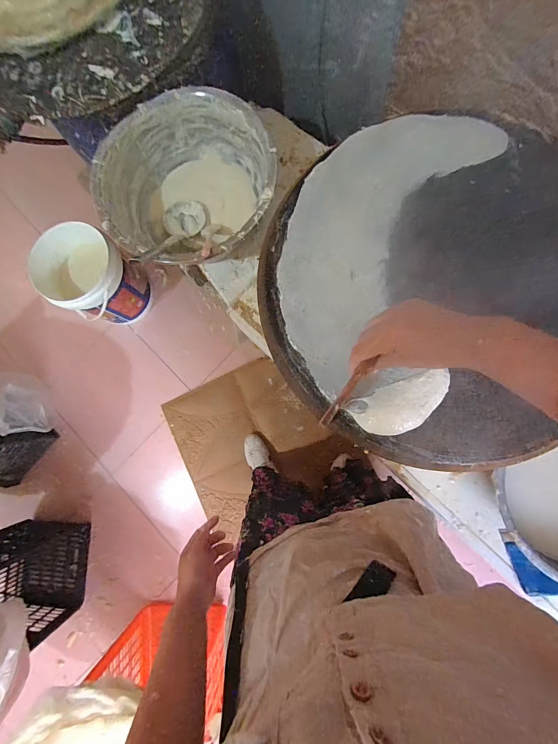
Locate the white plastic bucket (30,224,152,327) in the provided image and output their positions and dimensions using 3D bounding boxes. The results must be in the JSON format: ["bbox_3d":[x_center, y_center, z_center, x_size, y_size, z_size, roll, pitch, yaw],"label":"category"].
[{"bbox_3d":[-0.744,-0.381,1.290,0.316,0.326,0.304,-1,84,5],"label":"white plastic bucket"}]

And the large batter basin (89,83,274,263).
[{"bbox_3d":[-0.201,-0.429,0.797,0.389,0.249,0.397,-1,84,5],"label":"large batter basin"}]

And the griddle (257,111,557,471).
[{"bbox_3d":[0.220,-0.139,0.455,0.495,0.047,0.506,-1,84,5],"label":"griddle"}]

